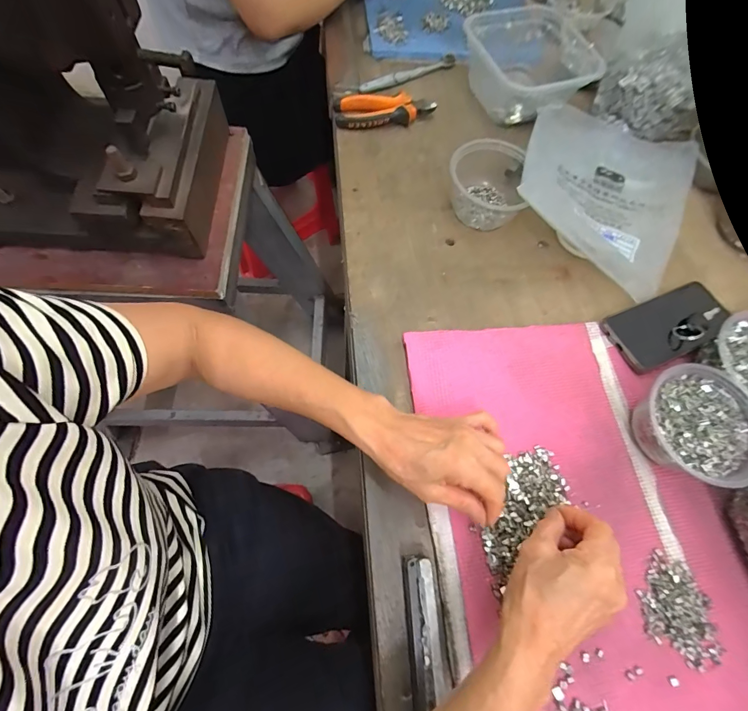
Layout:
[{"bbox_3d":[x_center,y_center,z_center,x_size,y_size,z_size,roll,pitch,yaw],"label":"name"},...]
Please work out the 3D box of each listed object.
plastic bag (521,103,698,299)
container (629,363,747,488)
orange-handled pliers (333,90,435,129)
[{"bbox_3d":[0.308,-0.237,0.504,0.220,0.062,0.272,25,68,5],"label":"plastic bag"},{"bbox_3d":[0.326,0.071,0.382,0.113,0.054,0.111,2,68,-5],"label":"container"},{"bbox_3d":[0.016,-0.361,0.559,0.147,0.027,0.053,3,68,-4],"label":"orange-handled pliers"}]

